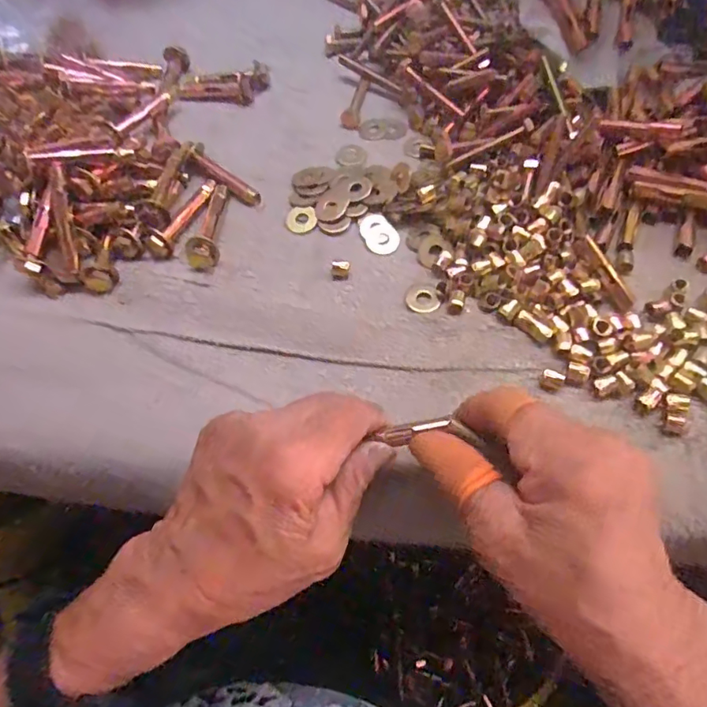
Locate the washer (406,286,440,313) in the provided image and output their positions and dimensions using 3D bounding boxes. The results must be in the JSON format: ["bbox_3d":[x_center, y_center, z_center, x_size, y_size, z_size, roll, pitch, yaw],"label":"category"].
[{"bbox_3d":[0.040,-0.032,0.297,0.017,0.004,0.020,-18,62,-6],"label":"washer"}]

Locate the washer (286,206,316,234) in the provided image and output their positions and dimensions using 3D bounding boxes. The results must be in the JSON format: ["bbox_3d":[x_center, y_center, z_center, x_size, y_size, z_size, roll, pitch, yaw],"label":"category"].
[{"bbox_3d":[-0.034,-0.087,0.333,0.020,0.004,0.019,0,61,4],"label":"washer"}]

